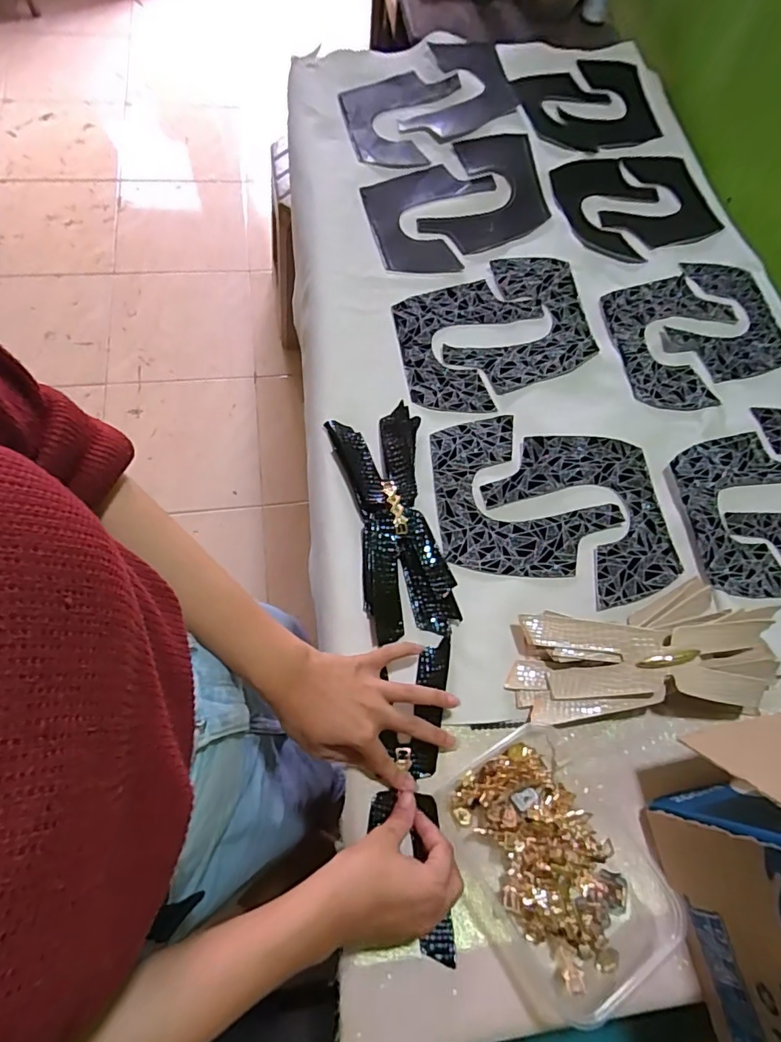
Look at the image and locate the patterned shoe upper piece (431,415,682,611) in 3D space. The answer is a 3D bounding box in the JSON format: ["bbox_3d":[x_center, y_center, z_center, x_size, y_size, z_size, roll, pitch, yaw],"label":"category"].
[{"bbox_3d":[0.168,-0.017,0.530,0.259,0.012,0.178,16,72,7],"label":"patterned shoe upper piece"}]

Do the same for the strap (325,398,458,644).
[{"bbox_3d":[0.002,-0.003,0.507,0.090,0.030,0.234,-9,70,-6],"label":"strap"}]

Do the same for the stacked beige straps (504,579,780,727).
[{"bbox_3d":[0.241,0.118,0.461,0.257,0.048,0.116,-2,70,-4],"label":"stacked beige straps"}]

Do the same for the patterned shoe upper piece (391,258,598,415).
[{"bbox_3d":[0.124,-0.227,0.612,0.226,0.013,0.199,-10,72,-1],"label":"patterned shoe upper piece"}]

